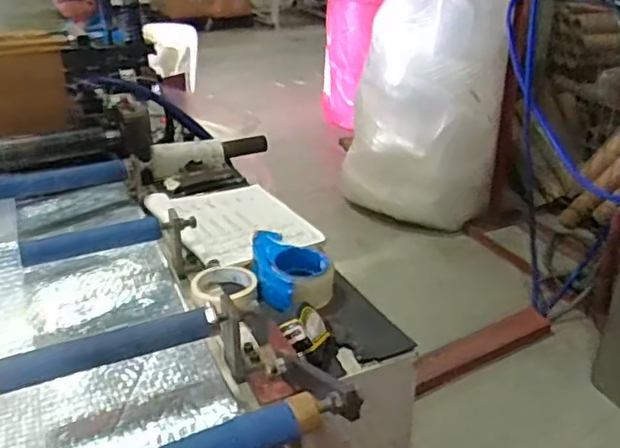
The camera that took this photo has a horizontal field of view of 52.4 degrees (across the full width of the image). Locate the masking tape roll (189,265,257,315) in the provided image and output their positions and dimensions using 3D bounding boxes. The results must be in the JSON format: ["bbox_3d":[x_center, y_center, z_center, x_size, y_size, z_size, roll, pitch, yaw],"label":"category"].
[{"bbox_3d":[-0.118,0.093,0.930,0.096,0.033,0.096,0,27,0],"label":"masking tape roll"}]

